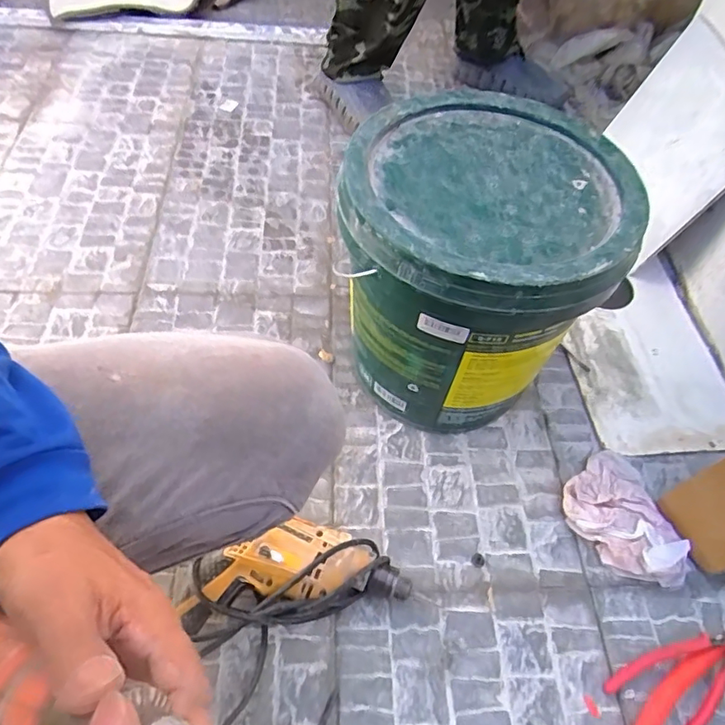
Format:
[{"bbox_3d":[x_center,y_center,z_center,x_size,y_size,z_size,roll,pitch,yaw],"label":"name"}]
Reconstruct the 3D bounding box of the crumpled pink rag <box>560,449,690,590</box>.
[{"bbox_3d":[0.318,0.192,0.669,0.123,0.038,0.170,-11,56,-11],"label":"crumpled pink rag"}]

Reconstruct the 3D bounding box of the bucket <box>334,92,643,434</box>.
[{"bbox_3d":[0.120,-0.096,0.660,0.278,0.306,0.287,2,55,-3],"label":"bucket"}]

